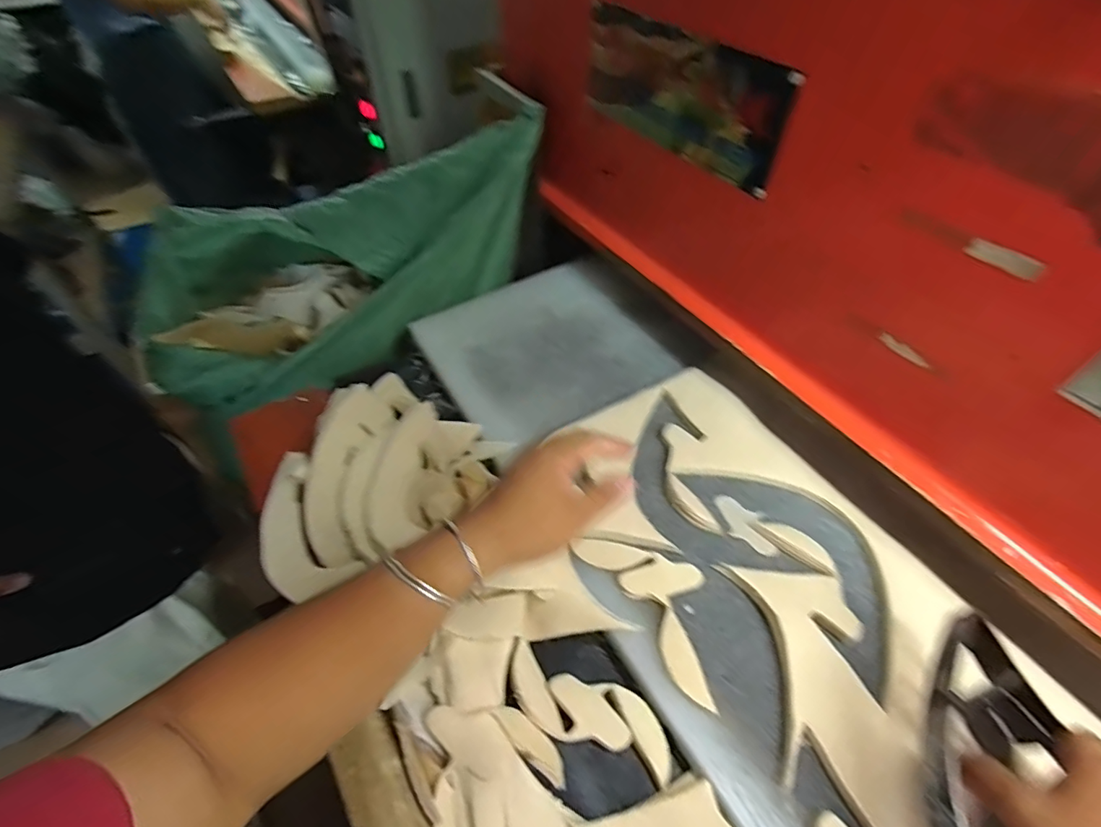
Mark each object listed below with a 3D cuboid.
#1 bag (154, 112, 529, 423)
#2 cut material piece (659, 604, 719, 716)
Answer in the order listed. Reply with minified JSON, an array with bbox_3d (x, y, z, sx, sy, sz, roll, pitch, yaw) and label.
[{"bbox_3d":[-0.294,-0.251,0.763,0.617,0.247,0.255,-23,51,6],"label":"bag"},{"bbox_3d":[0.110,0.210,0.434,0.027,0.007,0.081,-16,61,-5],"label":"cut material piece"}]

